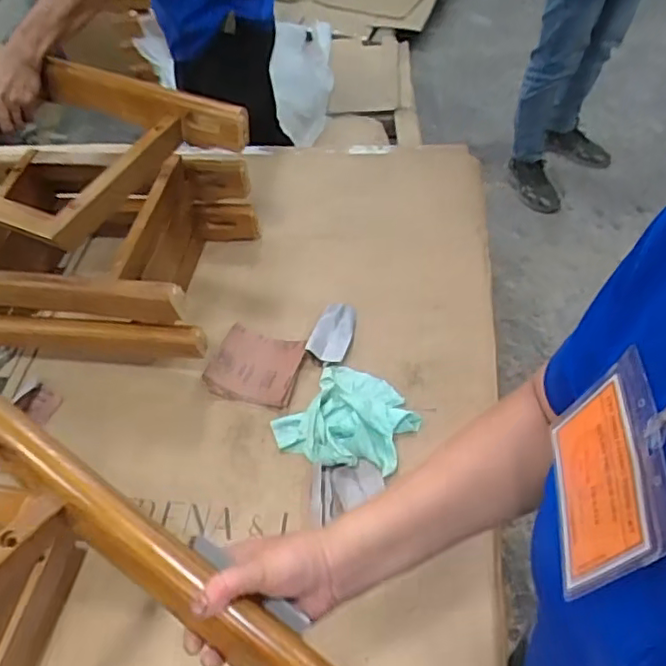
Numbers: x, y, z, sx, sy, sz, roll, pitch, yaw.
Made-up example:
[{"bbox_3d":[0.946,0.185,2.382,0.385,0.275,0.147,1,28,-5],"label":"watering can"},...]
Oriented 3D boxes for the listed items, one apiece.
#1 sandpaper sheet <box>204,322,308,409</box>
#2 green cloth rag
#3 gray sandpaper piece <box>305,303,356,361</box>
[{"bbox_3d":[-0.120,0.049,0.928,0.138,0.025,0.116,12,55,14],"label":"sandpaper sheet"},{"bbox_3d":[0.023,0.118,0.856,0.178,0.030,0.157,22,58,21],"label":"green cloth rag"},{"bbox_3d":[0.003,-0.001,0.957,0.055,0.035,0.102,17,57,17],"label":"gray sandpaper piece"}]

